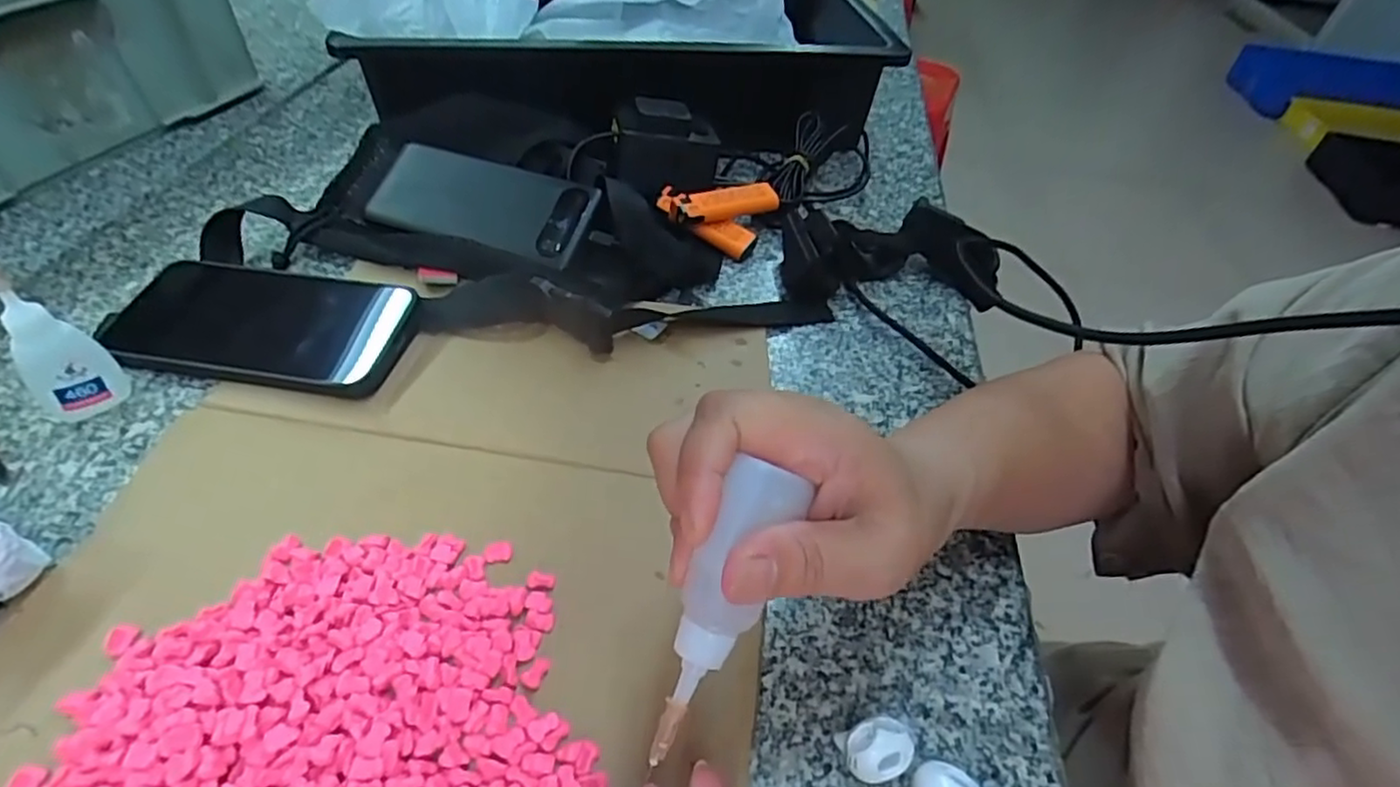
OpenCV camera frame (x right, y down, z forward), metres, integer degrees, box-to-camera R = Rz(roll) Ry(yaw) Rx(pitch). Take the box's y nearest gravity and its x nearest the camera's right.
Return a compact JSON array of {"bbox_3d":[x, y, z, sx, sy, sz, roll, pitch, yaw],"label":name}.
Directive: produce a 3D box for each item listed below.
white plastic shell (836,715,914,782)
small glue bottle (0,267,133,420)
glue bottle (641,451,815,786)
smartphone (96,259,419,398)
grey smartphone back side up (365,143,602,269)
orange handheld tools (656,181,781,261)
[{"bbox_3d":[0.066,0.136,0.253,0.024,0.022,0.019,0,46,-7],"label":"white plastic shell"},{"bbox_3d":[-0.318,-0.025,0.327,0.022,0.085,0.036,35,52,25],"label":"small glue bottle"},{"bbox_3d":[0.005,0.067,0.198,0.021,0.095,0.020,22,4,15],"label":"glue bottle"},{"bbox_3d":[-0.250,-0.040,0.386,0.164,0.011,0.084,7,51,2],"label":"smartphone"},{"bbox_3d":[-0.152,-0.134,0.463,0.155,0.009,0.070,18,67,11],"label":"grey smartphone back side up"},{"bbox_3d":[0.013,-0.129,0.493,0.088,0.038,0.051,5,45,-2],"label":"orange handheld tools"}]

